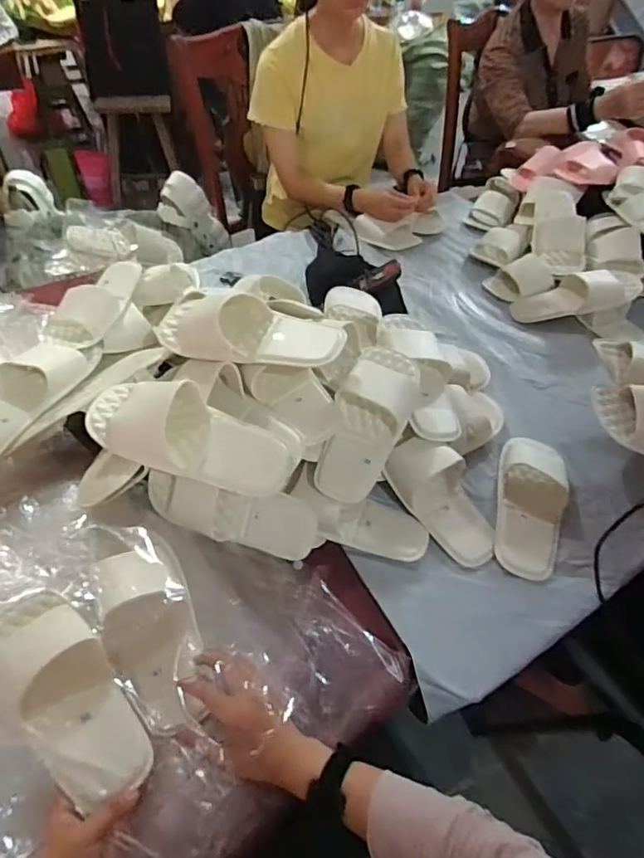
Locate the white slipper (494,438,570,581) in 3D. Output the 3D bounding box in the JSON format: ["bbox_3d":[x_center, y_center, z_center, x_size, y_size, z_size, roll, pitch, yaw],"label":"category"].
[{"bbox_3d":[0.300,0.101,0.743,0.092,0.046,0.226,14,49,9],"label":"white slipper"}]

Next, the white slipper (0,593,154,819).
[{"bbox_3d":[-0.255,0.257,0.510,0.096,0.055,0.214,-35,71,-29],"label":"white slipper"}]

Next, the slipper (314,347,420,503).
[{"bbox_3d":[0.065,-0.012,0.719,0.101,0.066,0.238,20,72,14],"label":"slipper"}]

